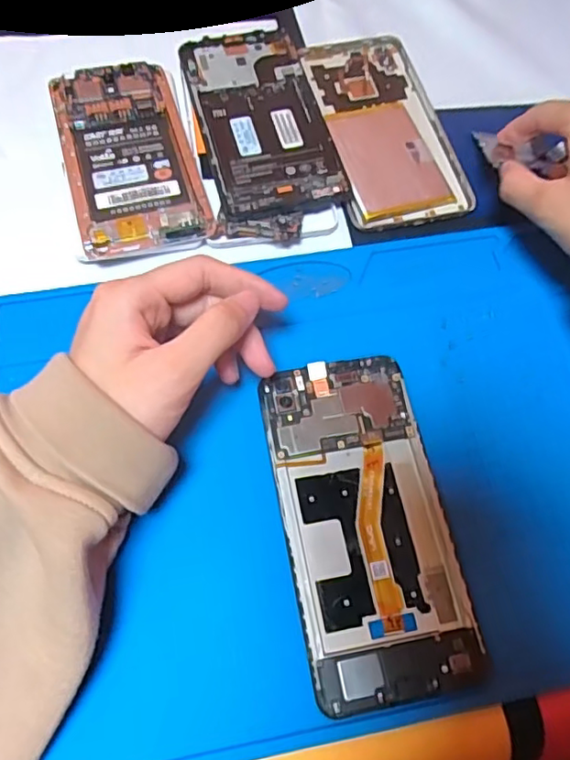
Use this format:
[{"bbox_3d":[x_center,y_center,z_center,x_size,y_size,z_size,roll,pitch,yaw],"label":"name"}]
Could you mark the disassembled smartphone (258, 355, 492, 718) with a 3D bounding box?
[{"bbox_3d":[0.035,0.060,0.264,0.070,0.007,0.147,-9,66,-6],"label":"disassembled smartphone"}]

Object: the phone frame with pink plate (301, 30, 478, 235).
[{"bbox_3d":[0.059,-0.160,0.365,0.072,0.006,0.152,-11,66,-7],"label":"phone frame with pink plate"}]

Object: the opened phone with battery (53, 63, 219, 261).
[{"bbox_3d":[-0.090,-0.129,0.345,0.072,0.015,0.137,-14,67,-8],"label":"opened phone with battery"}]

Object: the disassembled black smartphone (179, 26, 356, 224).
[{"bbox_3d":[-0.015,-0.159,0.360,0.073,0.011,0.146,-13,67,-8],"label":"disassembled black smartphone"}]

